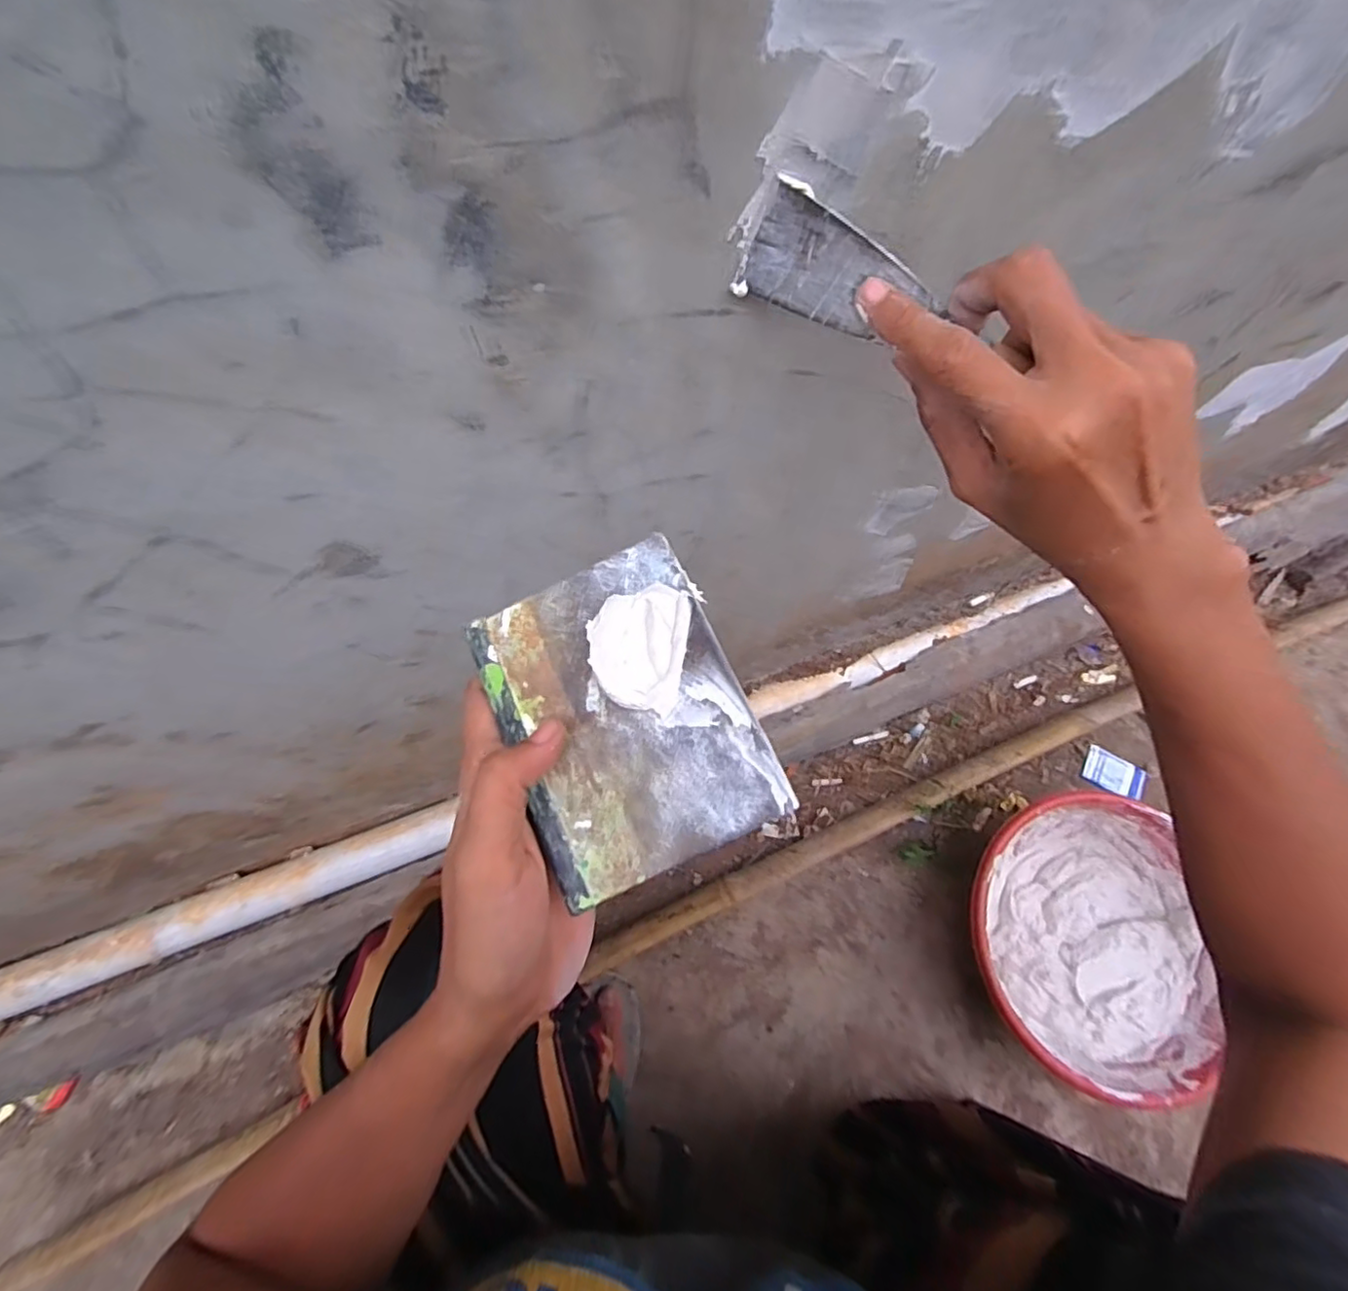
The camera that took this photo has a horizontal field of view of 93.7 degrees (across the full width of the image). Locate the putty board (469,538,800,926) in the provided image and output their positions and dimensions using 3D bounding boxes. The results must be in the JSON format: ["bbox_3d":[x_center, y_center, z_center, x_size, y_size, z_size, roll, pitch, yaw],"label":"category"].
[{"bbox_3d":[-0.020,0.023,0.233,0.089,0.012,0.116,-26,74,1],"label":"putty board"}]

